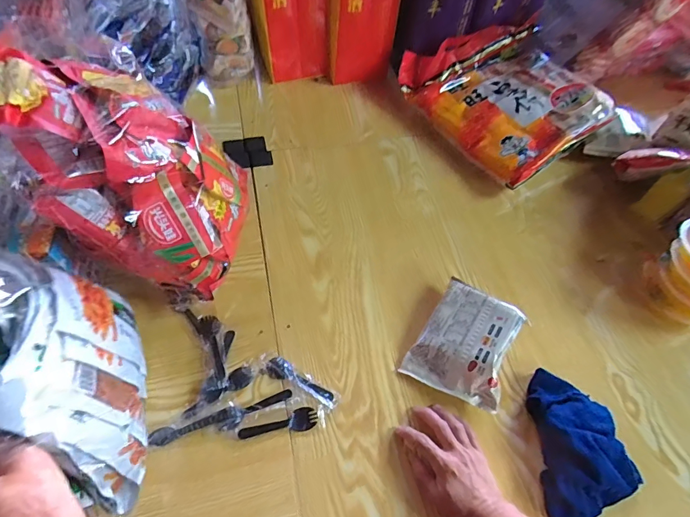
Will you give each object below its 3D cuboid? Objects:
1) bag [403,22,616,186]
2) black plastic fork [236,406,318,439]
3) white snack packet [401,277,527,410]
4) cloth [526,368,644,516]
[{"bbox_3d":[0.361,-0.371,0.935,0.342,0.093,0.387,-28,63,-21],"label":"bag"},{"bbox_3d":[-0.094,0.234,0.597,0.108,0.006,0.030,-8,58,-10],"label":"black plastic fork"},{"bbox_3d":[0.192,0.126,0.654,0.141,0.070,0.180,29,59,14],"label":"white snack packet"},{"bbox_3d":[0.333,0.255,0.591,0.129,0.060,0.197,1,57,-4],"label":"cloth"}]

